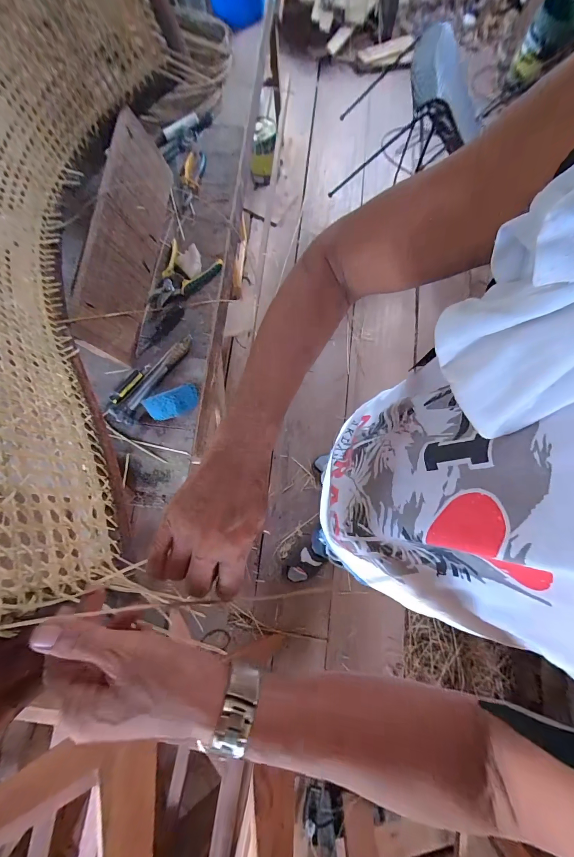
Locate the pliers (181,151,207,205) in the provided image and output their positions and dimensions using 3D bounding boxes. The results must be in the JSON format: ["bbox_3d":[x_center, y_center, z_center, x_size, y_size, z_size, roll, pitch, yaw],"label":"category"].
[{"bbox_3d":[-0.235,-0.633,0.775,0.056,0.018,0.161,5,78,3],"label":"pliers"}]

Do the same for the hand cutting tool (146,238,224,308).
[{"bbox_3d":[-0.230,-0.351,0.710,0.135,0.016,0.168,16,79,5],"label":"hand cutting tool"}]

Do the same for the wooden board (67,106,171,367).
[{"bbox_3d":[-0.337,-0.397,0.654,0.027,0.160,0.506,3,79,21],"label":"wooden board"}]

